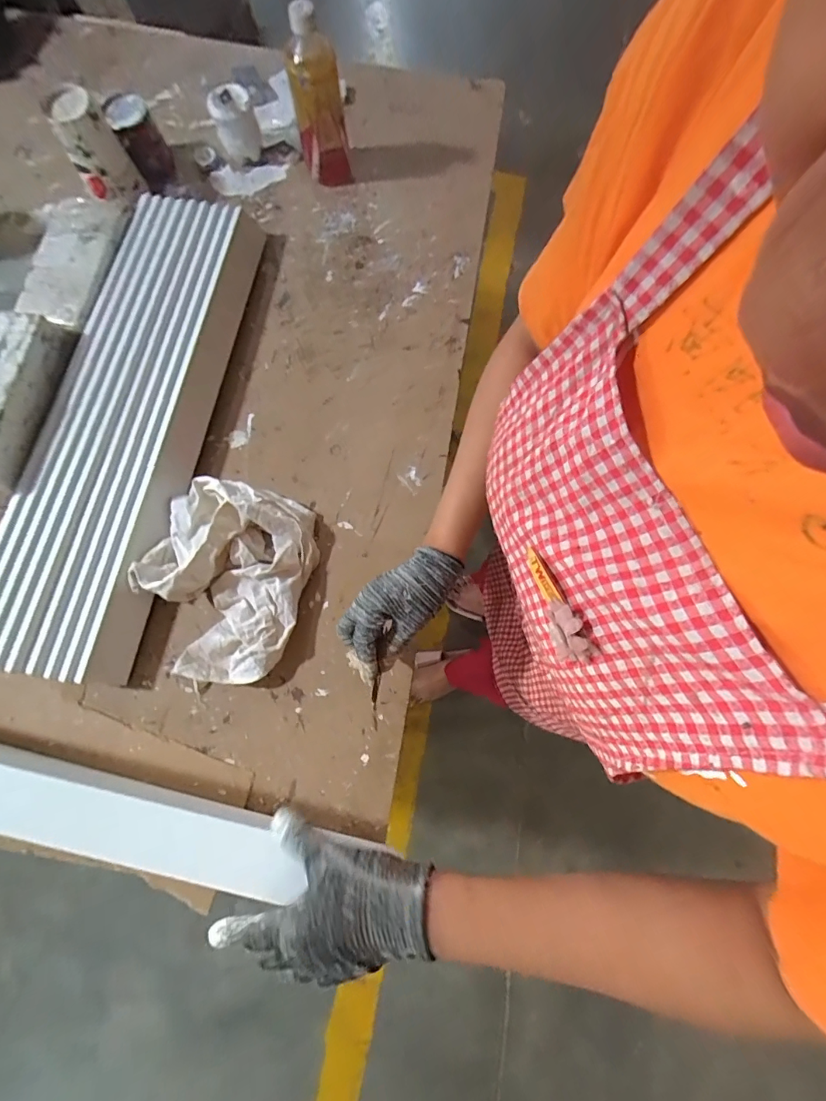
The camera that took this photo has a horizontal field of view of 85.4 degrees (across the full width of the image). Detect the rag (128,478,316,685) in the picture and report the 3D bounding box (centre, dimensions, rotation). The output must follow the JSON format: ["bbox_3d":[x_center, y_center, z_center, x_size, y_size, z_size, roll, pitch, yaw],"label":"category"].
[{"bbox_3d":[-0.220,0.029,0.523,0.188,0.062,0.240,17,76,4],"label":"rag"}]

